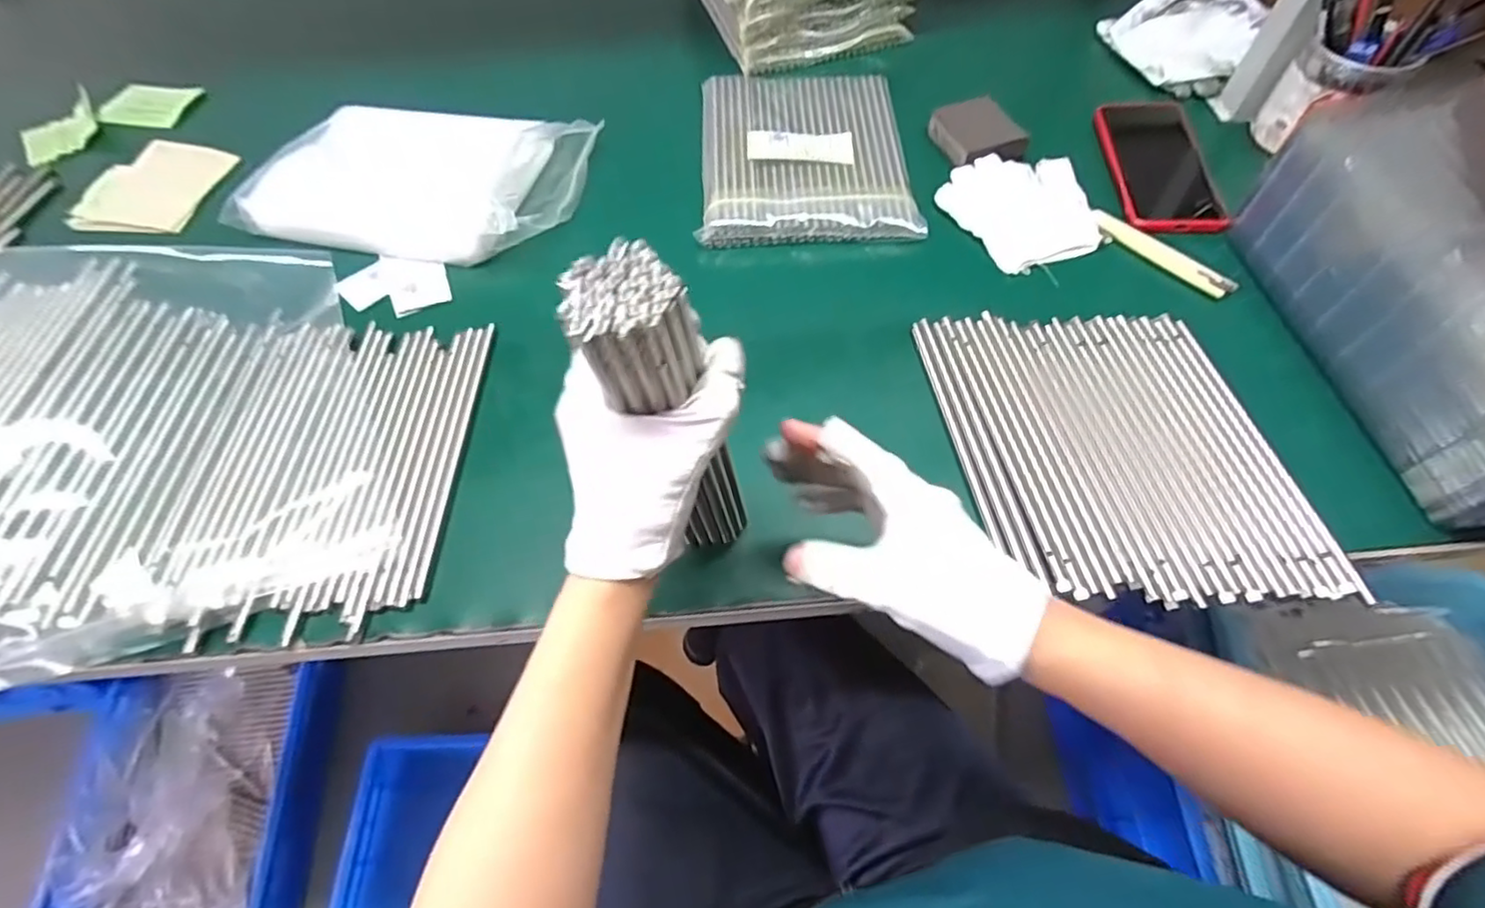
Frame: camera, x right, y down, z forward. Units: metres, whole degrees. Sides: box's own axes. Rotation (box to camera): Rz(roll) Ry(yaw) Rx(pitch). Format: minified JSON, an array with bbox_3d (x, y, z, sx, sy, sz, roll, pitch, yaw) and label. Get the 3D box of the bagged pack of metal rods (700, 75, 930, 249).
[{"bbox_3d":[0.055,-0.285,0.600,0.182,0.017,0.230,-1,61,0],"label":"bagged pack of metal rods"}]

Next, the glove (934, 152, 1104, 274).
[{"bbox_3d":[0.243,-0.212,0.565,0.120,0.009,0.124,-12,61,-6],"label":"glove"}]

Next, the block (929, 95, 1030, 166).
[{"bbox_3d":[0.216,-0.298,0.605,0.066,0.018,0.075,-18,62,-9],"label":"block"}]

